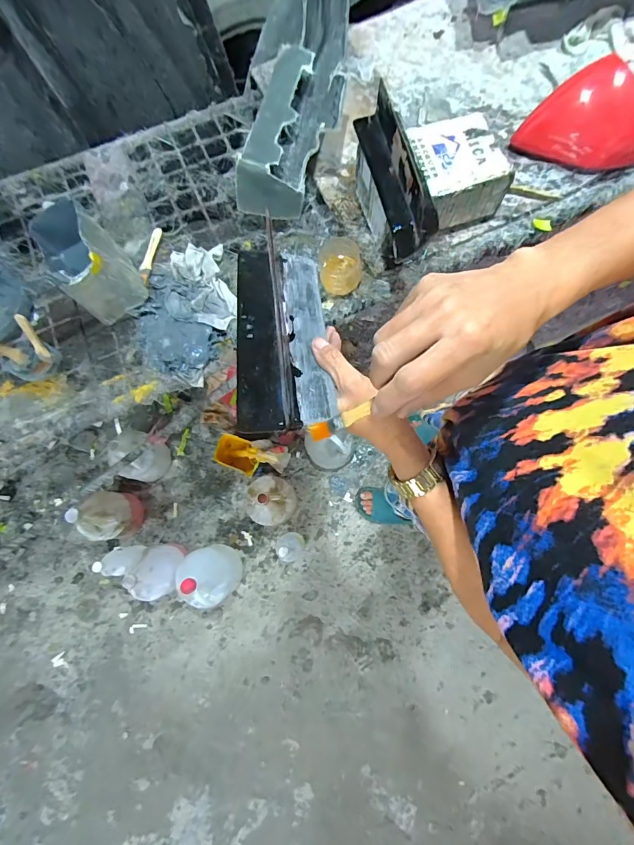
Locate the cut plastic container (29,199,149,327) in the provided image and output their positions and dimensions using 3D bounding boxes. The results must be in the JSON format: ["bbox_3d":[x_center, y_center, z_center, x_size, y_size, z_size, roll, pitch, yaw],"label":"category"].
[{"bbox_3d":[-0.414,-0.293,0.710,0.124,0.139,0.188,-41,79,-7],"label":"cut plastic container"}]

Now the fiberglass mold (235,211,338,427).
[{"bbox_3d":[-0.039,-0.113,0.402,0.088,0.016,0.267,-5,61,-1],"label":"fiberglass mold"}]

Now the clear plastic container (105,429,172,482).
[{"bbox_3d":[-0.619,0.109,1.311,0.152,0.284,0.151,0,77,2],"label":"clear plastic container"}]

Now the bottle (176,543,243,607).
[{"bbox_3d":[-0.344,0.475,1.201,0.156,0.315,0.163,-3,75,0],"label":"bottle"}]

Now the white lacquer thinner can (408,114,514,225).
[{"bbox_3d":[0.253,-0.468,0.734,0.156,0.105,0.164,-19,75,-4],"label":"white lacquer thinner can"}]

